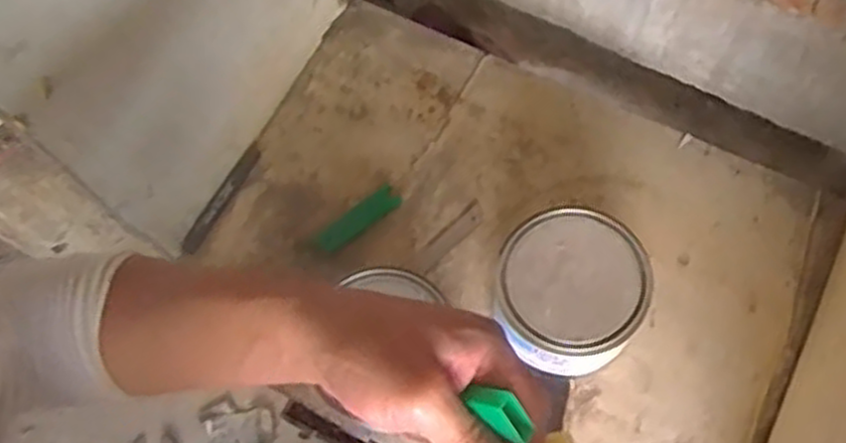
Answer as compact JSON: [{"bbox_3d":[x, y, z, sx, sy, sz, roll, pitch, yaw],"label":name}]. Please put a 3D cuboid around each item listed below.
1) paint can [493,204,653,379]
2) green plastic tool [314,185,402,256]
[{"bbox_3d":[0.131,0.067,0.720,0.132,0.098,0.135,0,69,2],"label":"paint can"},{"bbox_3d":[-0.066,-0.002,0.803,0.097,0.004,0.029,-37,71,-19],"label":"green plastic tool"}]

